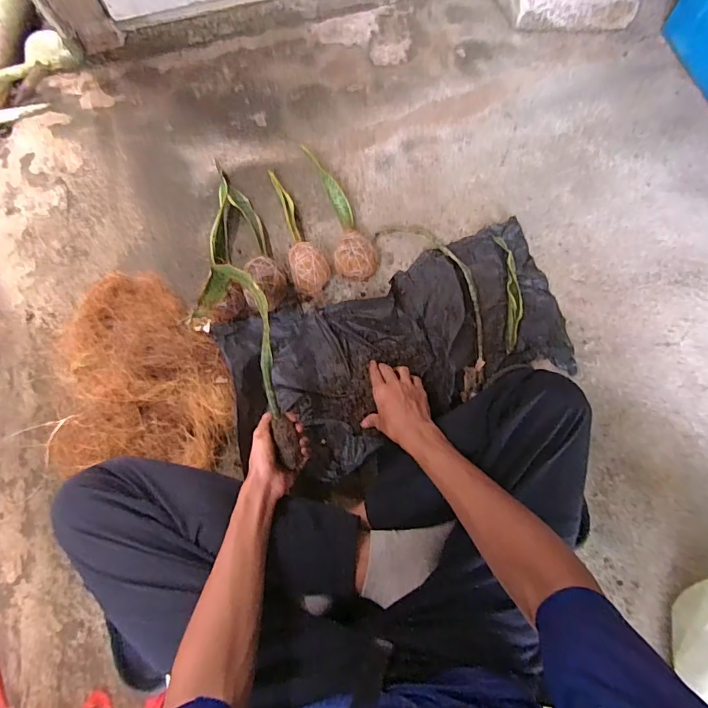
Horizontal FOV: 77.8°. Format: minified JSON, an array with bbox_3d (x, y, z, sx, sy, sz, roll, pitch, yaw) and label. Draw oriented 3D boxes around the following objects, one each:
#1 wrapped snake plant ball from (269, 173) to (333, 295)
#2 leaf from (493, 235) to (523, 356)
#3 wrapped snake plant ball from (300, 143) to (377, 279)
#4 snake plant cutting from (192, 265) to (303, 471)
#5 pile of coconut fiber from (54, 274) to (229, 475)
[{"bbox_3d":[-0.104,-0.227,0.780,0.065,0.056,0.273,-18,72,-4],"label":"wrapped snake plant ball"},{"bbox_3d":[0.265,-0.104,0.743,0.033,0.008,0.209,0,72,2],"label":"leaf"},{"bbox_3d":[-0.019,-0.236,0.780,0.078,0.057,0.243,-17,72,-3],"label":"wrapped snake plant ball"},{"bbox_3d":[-0.151,0.006,0.638,0.106,0.055,0.331,-25,67,-6],"label":"snake plant cutting"},{"bbox_3d":[-0.345,0.023,0.697,0.290,0.075,0.332,-13,72,-2],"label":"pile of coconut fiber"}]

